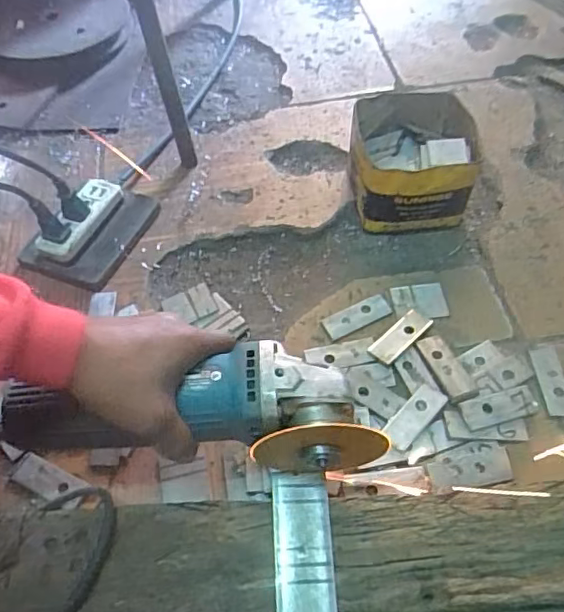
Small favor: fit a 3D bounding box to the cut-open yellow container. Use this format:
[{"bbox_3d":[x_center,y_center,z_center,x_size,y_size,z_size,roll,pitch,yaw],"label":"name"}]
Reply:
[{"bbox_3d":[0.142,-0.153,0.626,0.128,0.086,0.127,1,54,4],"label":"cut-open yellow container"}]

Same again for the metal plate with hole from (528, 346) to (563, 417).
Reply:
[{"bbox_3d":[0.235,0.064,0.501,0.026,0.005,0.069,0,54,4],"label":"metal plate with hole"}]

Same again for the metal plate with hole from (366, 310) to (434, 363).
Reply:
[{"bbox_3d":[0.111,0.027,0.531,0.026,0.006,0.068,37,58,27],"label":"metal plate with hole"}]

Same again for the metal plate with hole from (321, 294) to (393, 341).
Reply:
[{"bbox_3d":[0.072,0.011,0.553,0.068,0.004,0.026,-25,56,-14],"label":"metal plate with hole"}]

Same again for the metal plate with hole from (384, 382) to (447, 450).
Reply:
[{"bbox_3d":[0.111,0.092,0.479,0.026,0.004,0.066,37,60,18],"label":"metal plate with hole"}]

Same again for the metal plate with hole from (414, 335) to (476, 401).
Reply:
[{"bbox_3d":[0.145,0.054,0.508,0.025,0.004,0.065,-15,50,-14],"label":"metal plate with hole"}]

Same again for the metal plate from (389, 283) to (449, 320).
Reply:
[{"bbox_3d":[0.134,-0.006,0.561,0.052,0.004,0.041,-5,53,-1],"label":"metal plate"}]

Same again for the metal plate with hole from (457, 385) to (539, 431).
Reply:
[{"bbox_3d":[0.182,0.086,0.480,0.063,0.004,0.025,-13,69,-8],"label":"metal plate with hole"}]

